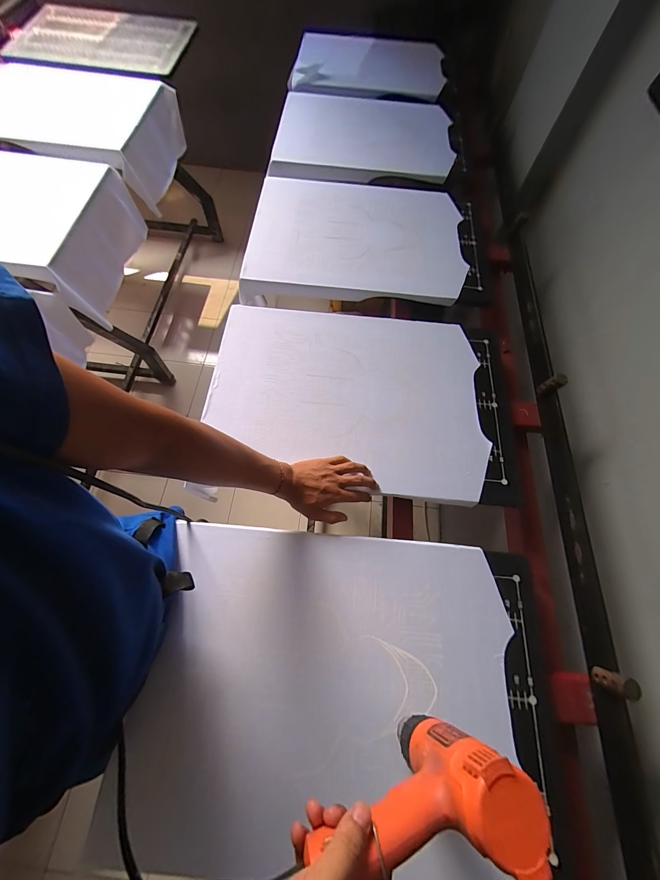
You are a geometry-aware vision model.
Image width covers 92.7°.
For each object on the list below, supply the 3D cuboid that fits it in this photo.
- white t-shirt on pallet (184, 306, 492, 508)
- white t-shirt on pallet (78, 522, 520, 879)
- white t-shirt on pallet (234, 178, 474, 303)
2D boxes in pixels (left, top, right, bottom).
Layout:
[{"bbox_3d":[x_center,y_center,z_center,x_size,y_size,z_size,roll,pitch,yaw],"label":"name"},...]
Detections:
[{"bbox_3d":[0.029,-0.095,0.636,0.529,0.025,0.422,1,68,-2],"label":"white t-shirt on pallet"},{"bbox_3d":[-0.005,0.340,0.438,0.506,0.035,0.397,6,68,0],"label":"white t-shirt on pallet"},{"bbox_3d":[0.064,-0.536,0.816,0.519,0.062,0.404,4,68,-1],"label":"white t-shirt on pallet"}]

